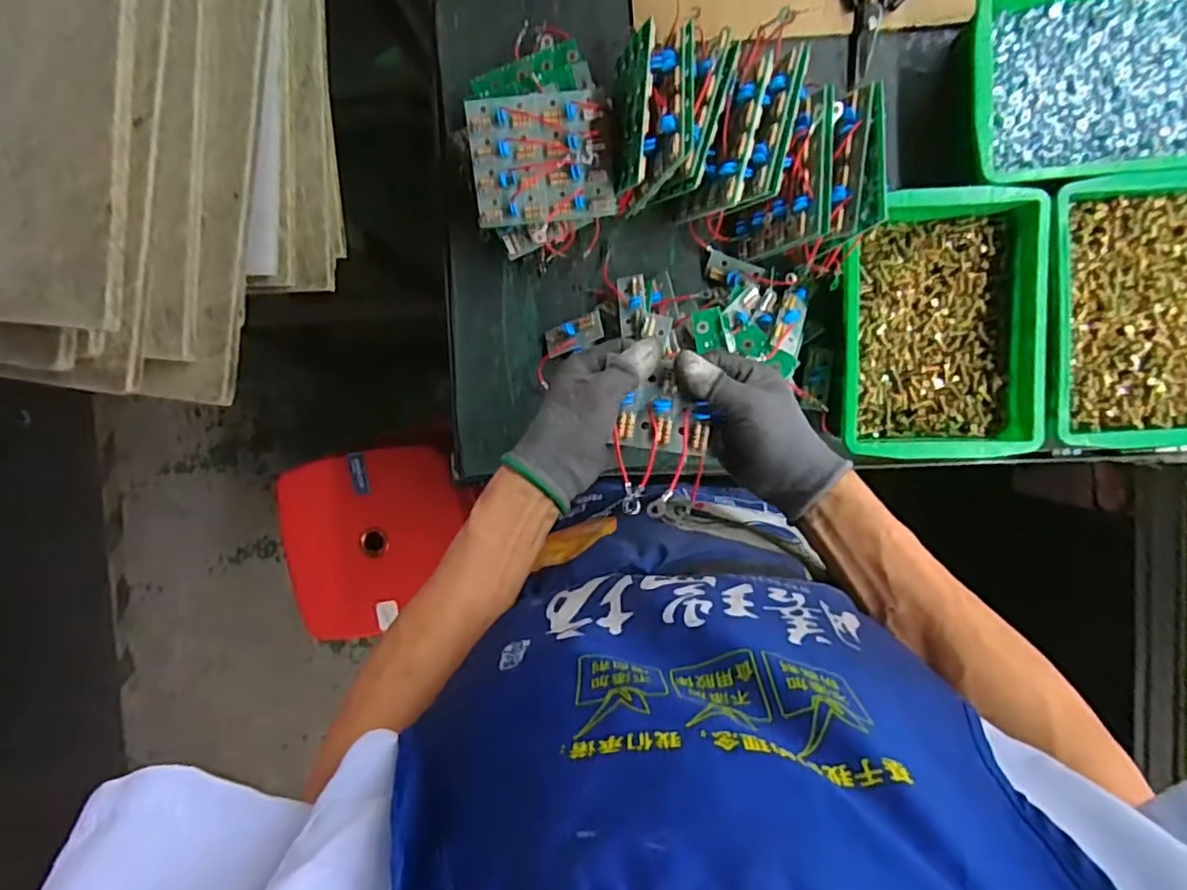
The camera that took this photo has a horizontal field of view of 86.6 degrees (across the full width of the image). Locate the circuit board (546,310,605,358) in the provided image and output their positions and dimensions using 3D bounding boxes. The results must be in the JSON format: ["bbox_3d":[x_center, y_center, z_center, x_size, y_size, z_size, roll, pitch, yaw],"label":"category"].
[{"bbox_3d":[-0.021,-0.117,0.671,0.064,0.018,0.030,-20,93,20],"label":"circuit board"}]

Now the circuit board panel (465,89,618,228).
[{"bbox_3d":[-0.050,-0.280,0.613,0.135,0.026,0.115,-5,94,3],"label":"circuit board panel"}]

